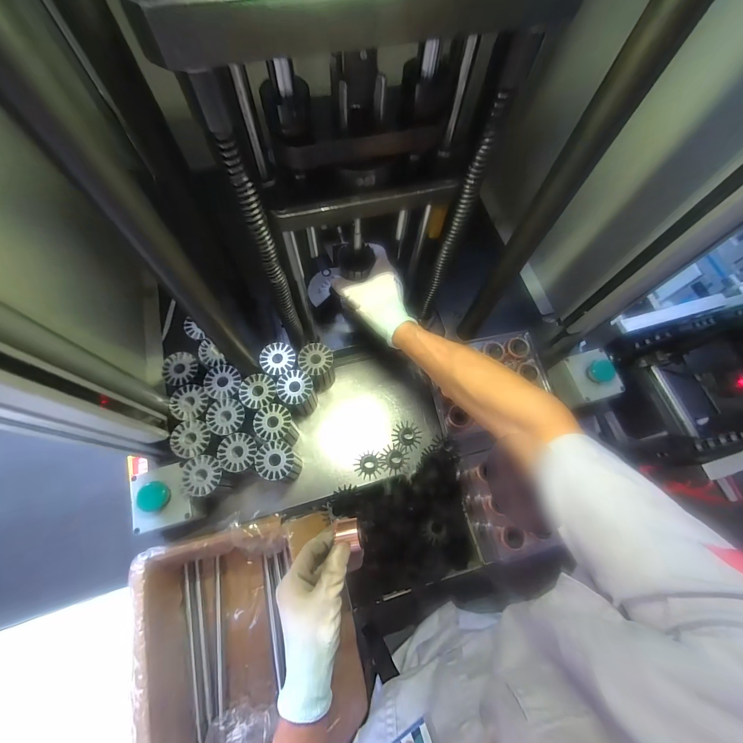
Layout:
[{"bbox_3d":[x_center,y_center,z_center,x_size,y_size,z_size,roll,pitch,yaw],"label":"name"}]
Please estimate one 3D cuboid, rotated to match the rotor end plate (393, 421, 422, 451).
[{"bbox_3d":[0.059,0.104,0.564,0.047,0.009,0.047,1,69,-3],"label":"rotor end plate"}]

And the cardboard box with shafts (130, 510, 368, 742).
[{"bbox_3d":[-0.171,0.379,0.498,0.271,0.128,0.285,-13,71,-8],"label":"cardboard box with shafts"}]

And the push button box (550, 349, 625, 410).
[{"bbox_3d":[0.357,0.013,0.570,0.073,0.078,0.080,-13,71,-8],"label":"push button box"}]

